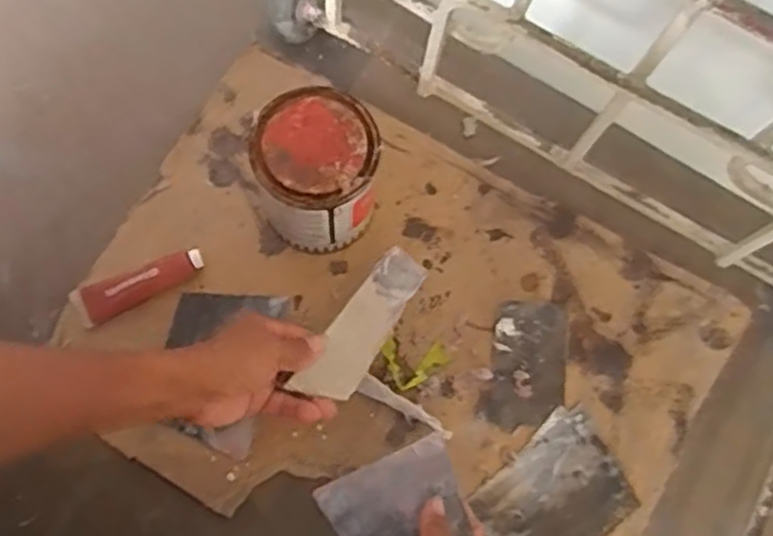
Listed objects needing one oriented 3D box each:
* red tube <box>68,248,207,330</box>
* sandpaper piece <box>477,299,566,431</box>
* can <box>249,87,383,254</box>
[{"bbox_3d":[-0.222,0.015,0.659,0.116,0.021,0.036,-26,78,-8],"label":"red tube"},{"bbox_3d":[0.126,0.087,0.648,0.071,0.018,0.113,15,76,2],"label":"sandpaper piece"},{"bbox_3d":[-0.059,-0.078,0.631,0.099,0.138,0.106,1,75,-3],"label":"can"}]

